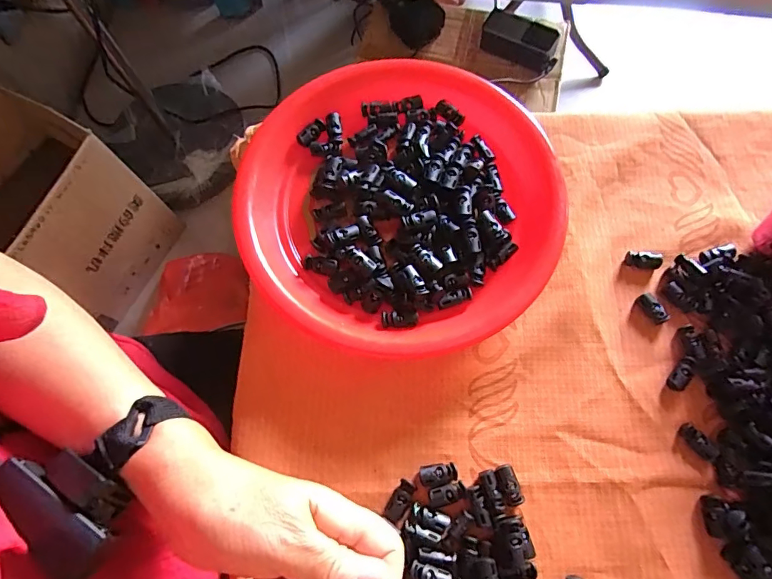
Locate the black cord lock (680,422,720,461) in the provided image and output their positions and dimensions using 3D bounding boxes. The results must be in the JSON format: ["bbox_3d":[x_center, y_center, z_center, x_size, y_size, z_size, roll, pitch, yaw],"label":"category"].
[{"bbox_3d":[0.232,0.113,0.340,0.013,0.007,0.028,-28,52,-8],"label":"black cord lock"}]

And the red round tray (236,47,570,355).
[{"bbox_3d":[0.011,-0.070,0.381,0.246,0.039,0.250,0,73,1],"label":"red round tray"}]

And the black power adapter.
[{"bbox_3d":[0.244,-0.448,0.828,0.145,0.053,0.067,32,76,11],"label":"black power adapter"}]

